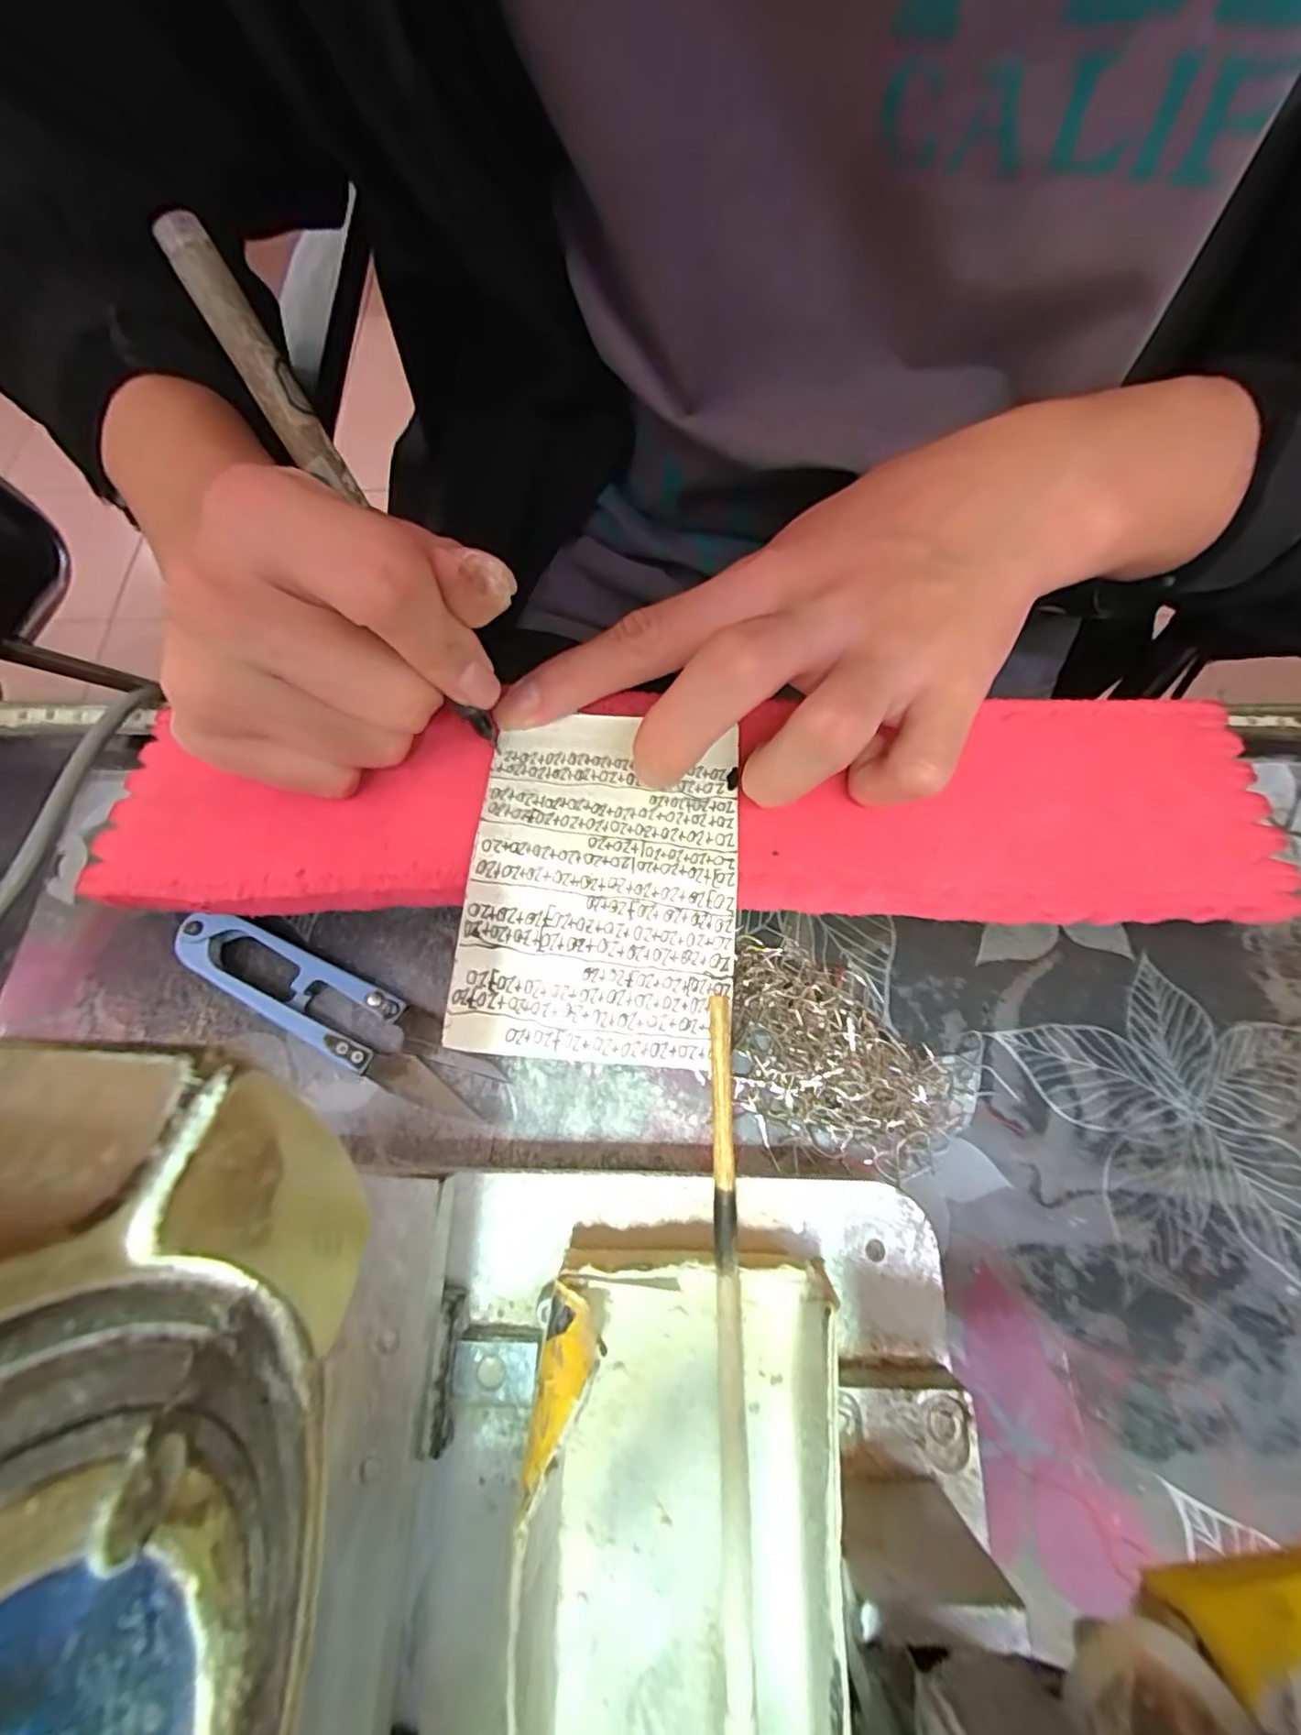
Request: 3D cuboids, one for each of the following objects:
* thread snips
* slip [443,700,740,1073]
[{"bbox_3d":[-0.091,0.042,0.183,0.100,0.010,0.023,23,72,8],"label":"thread snips"},{"bbox_3d":[-0.012,0.001,0.172,0.069,0.015,0.100,2,70,1],"label":"slip"}]

